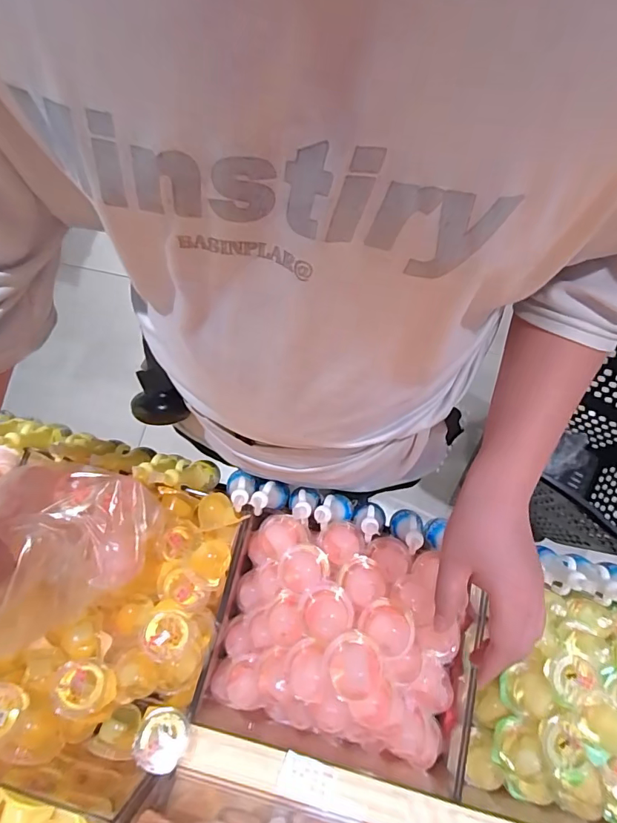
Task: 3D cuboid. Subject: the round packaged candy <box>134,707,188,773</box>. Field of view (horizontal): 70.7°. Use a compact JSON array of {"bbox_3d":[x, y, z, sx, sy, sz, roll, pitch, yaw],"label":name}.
[{"bbox_3d":[-0.158,0.353,0.471,0.053,0.035,0.047,24,75,7],"label":"round packaged candy"}]

